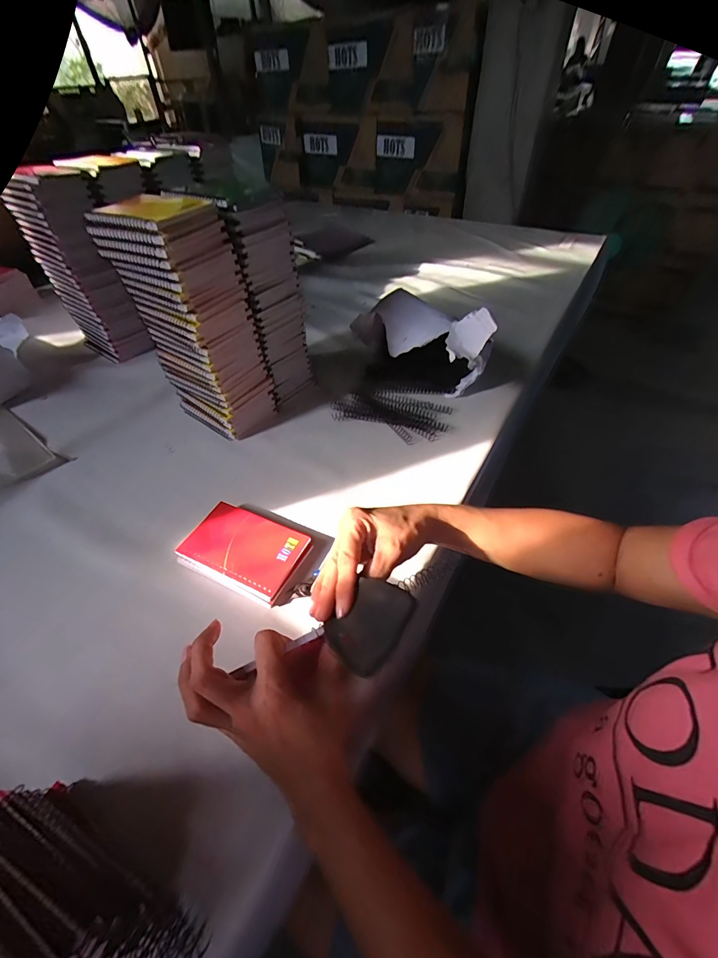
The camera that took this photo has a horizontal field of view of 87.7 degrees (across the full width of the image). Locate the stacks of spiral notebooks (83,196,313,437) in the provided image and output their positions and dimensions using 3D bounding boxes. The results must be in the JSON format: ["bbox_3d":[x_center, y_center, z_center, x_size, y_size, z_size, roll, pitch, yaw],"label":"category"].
[{"bbox_3d":[-0.190,-0.231,0.542,0.133,0.276,0.189,26,53,23],"label":"stacks of spiral notebooks"}]

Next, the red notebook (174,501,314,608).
[{"bbox_3d":[-0.131,0.082,0.430,0.132,0.023,0.084,20,51,18],"label":"red notebook"}]

